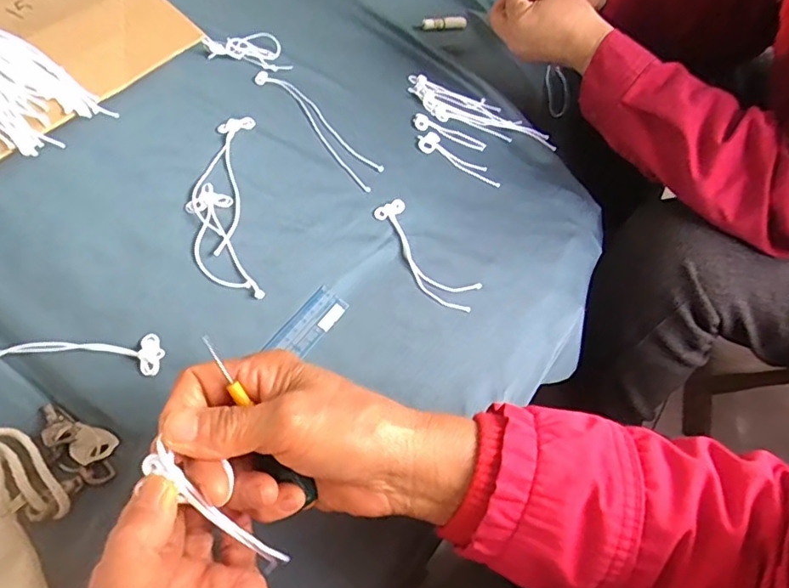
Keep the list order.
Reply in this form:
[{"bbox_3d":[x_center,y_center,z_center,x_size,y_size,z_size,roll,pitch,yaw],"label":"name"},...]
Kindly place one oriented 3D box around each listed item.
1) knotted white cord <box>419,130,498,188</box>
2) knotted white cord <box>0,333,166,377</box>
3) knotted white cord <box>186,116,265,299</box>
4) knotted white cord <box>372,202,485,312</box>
[{"bbox_3d":[0.062,-0.130,0.528,0.092,0.013,0.028,36,59,20],"label":"knotted white cord"},{"bbox_3d":[-0.244,0.044,0.376,0.163,0.017,0.036,3,54,-2],"label":"knotted white cord"},{"bbox_3d":[-0.148,-0.083,0.464,0.056,0.007,0.211,-7,55,-9],"label":"knotted white cord"},{"bbox_3d":[0.024,-0.033,0.449,0.038,0.014,0.120,-31,62,-23],"label":"knotted white cord"}]

